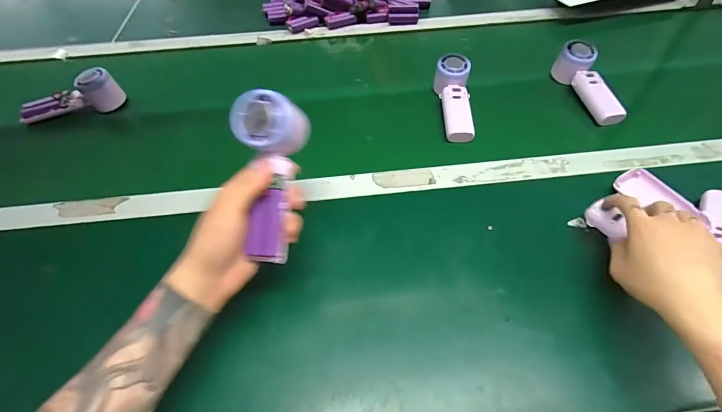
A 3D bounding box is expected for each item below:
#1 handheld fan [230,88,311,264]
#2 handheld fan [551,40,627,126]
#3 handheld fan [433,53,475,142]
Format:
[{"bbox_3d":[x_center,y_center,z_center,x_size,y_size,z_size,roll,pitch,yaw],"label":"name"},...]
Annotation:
[{"bbox_3d":[-0.091,-0.028,0.367,0.060,0.049,0.163,3,91,5],"label":"handheld fan"},{"bbox_3d":[0.383,-0.209,0.611,0.052,0.057,0.157,-7,53,-3],"label":"handheld fan"},{"bbox_3d":[0.156,-0.179,0.612,0.055,0.054,0.170,-1,66,2],"label":"handheld fan"}]

